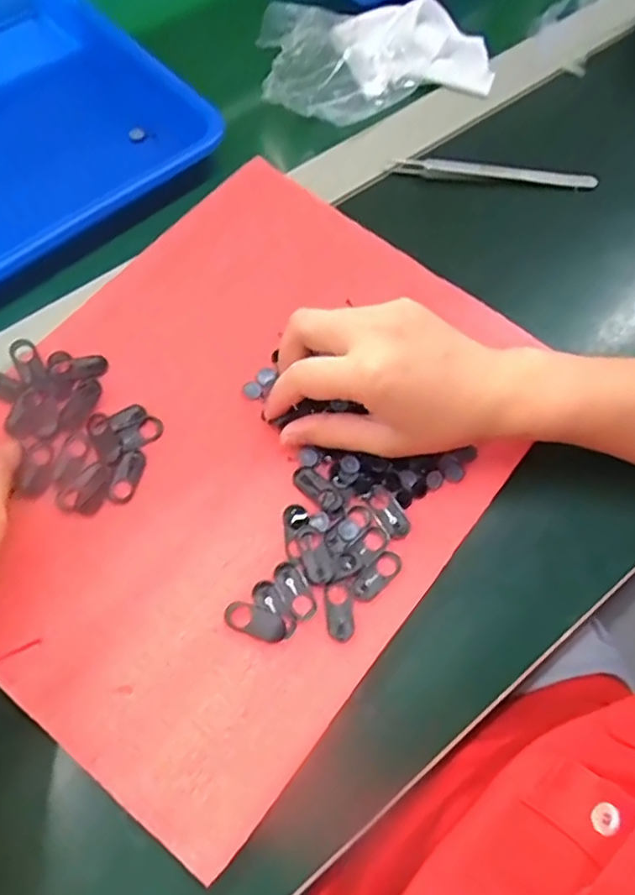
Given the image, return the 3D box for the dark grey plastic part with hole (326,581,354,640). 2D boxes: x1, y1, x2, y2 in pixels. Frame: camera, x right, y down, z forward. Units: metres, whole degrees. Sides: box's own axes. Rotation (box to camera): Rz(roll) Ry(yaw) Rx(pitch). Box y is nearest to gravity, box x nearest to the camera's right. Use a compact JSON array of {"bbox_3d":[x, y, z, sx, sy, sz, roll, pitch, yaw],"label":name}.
[{"bbox_3d":[0.011,0.084,0.318,0.012,0.004,0.029,-3,68,-4],"label":"dark grey plastic part with hole"}]

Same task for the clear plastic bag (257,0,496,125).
[{"bbox_3d":[0.048,-0.299,0.478,0.175,0.033,0.120,-3,68,-4],"label":"clear plastic bag"}]

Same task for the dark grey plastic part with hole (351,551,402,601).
[{"bbox_3d":[0.032,0.068,0.325,0.031,0.004,0.014,-42,76,-17],"label":"dark grey plastic part with hole"}]

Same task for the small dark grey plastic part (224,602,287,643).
[{"bbox_3d":[-0.032,0.089,0.312,0.032,0.004,0.014,17,68,4],"label":"small dark grey plastic part"}]

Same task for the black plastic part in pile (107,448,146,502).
[{"bbox_3d":[-0.105,0.015,0.337,0.014,0.004,0.031,14,68,3],"label":"black plastic part in pile"}]

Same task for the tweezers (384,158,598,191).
[{"bbox_3d":[0.127,-0.199,0.444,0.148,0.010,0.016,6,68,-1],"label":"tweezers"}]

